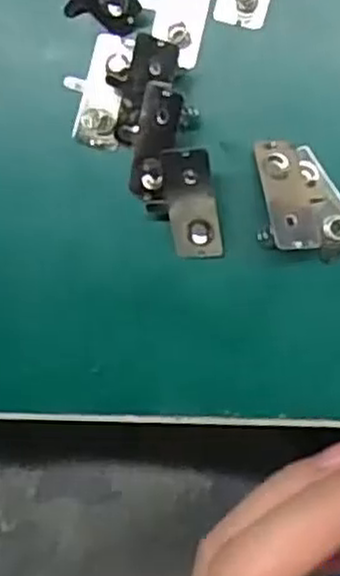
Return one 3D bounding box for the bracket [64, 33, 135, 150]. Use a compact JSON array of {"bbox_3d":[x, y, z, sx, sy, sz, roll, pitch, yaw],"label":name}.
[{"bbox_3d":[-0.020,-0.053,0.203,0.016,0.004,0.029,11,95,9],"label":"bracket"}]

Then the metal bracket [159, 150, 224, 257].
[{"bbox_3d":[0.006,-0.022,0.196,0.013,0.004,0.029,-9,114,8],"label":"metal bracket"}]

